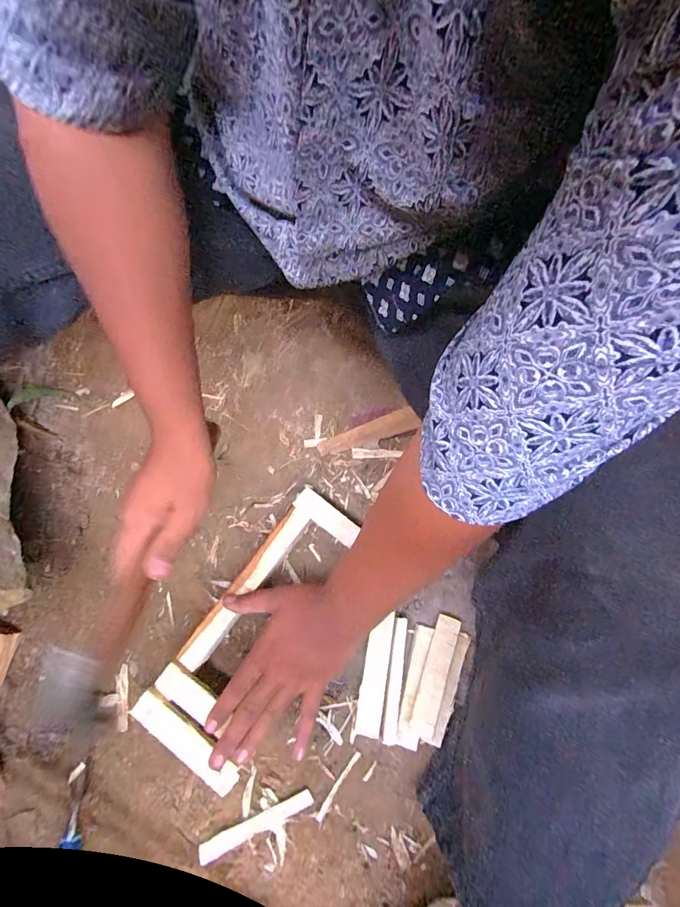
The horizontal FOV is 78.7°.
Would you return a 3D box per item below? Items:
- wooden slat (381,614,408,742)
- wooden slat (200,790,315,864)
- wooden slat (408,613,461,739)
[{"bbox_3d":[0.061,0.247,0.455,0.015,0.004,0.124,4,73,20],"label":"wooden slat"},{"bbox_3d":[-0.087,0.380,0.424,0.121,0.004,0.018,-25,75,-8],"label":"wooden slat"},{"bbox_3d":[0.104,0.241,0.456,0.025,0.004,0.121,10,67,30],"label":"wooden slat"}]

